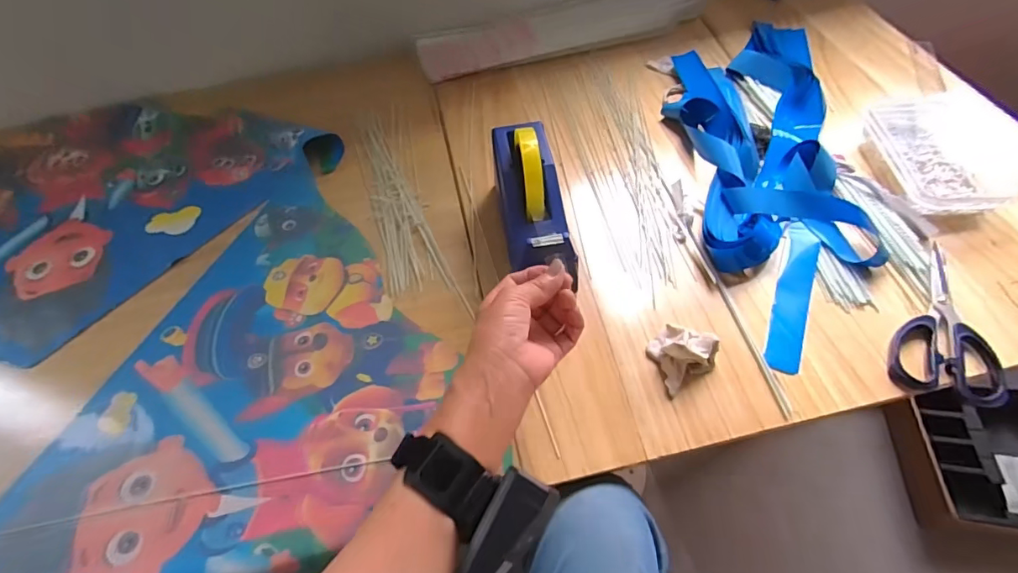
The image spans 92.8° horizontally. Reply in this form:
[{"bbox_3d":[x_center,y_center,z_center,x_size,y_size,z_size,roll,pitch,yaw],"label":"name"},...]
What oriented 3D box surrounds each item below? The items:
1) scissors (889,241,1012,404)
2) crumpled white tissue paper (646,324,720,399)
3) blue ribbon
[{"bbox_3d":[0.462,0.033,0.515,0.095,0.020,0.190,19,60,16],"label":"scissors"},{"bbox_3d":[0.179,0.067,0.504,0.066,0.034,0.059,-29,59,-14],"label":"crumpled white tissue paper"},{"bbox_3d":[0.337,-0.189,0.655,0.225,0.047,0.628,5,57,8],"label":"blue ribbon"}]

